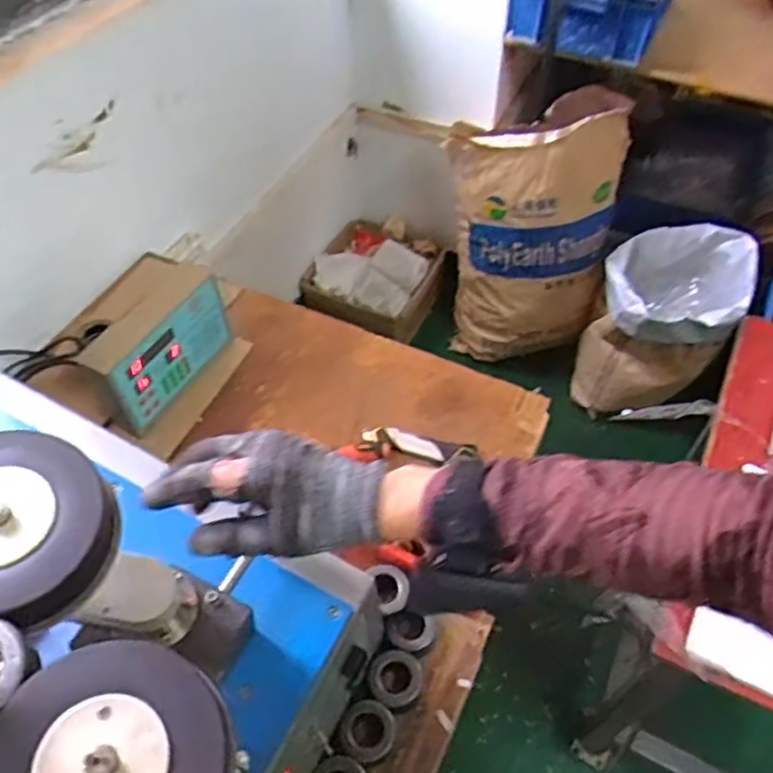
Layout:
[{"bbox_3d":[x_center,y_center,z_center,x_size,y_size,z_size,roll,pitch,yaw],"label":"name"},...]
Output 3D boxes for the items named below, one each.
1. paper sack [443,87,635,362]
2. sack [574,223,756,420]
[{"bbox_3d":[0.351,-0.362,1.740,0.404,0.611,0.247,-1,52,-1],"label":"paper sack"},{"bbox_3d":[0.676,-0.156,1.717,0.301,0.375,0.341,29,57,21],"label":"sack"}]

